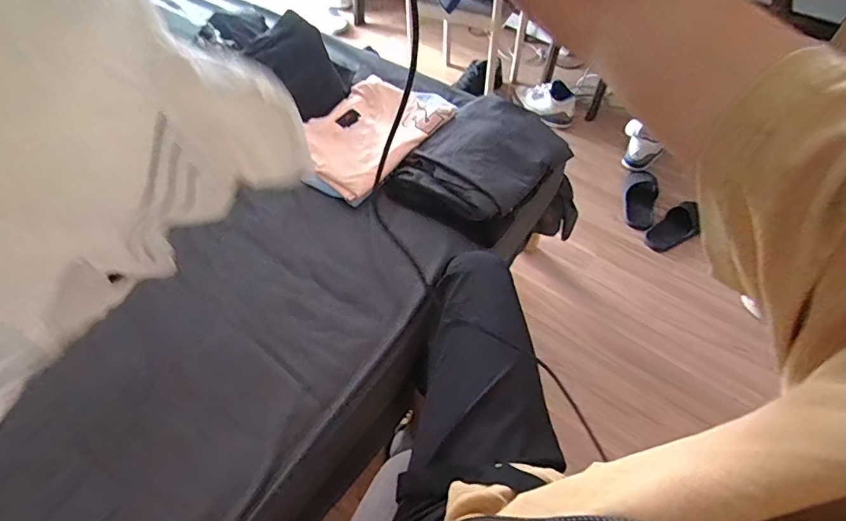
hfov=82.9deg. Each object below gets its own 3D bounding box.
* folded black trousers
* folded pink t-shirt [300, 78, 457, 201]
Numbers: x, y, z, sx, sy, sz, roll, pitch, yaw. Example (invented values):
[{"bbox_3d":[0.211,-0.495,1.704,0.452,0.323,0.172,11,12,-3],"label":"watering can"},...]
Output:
[{"bbox_3d":[0.128,-0.217,1.020,0.264,0.077,0.337,33,60,23],"label":"folded black trousers"},{"bbox_3d":[-0.126,-0.300,1.099,0.267,0.053,0.341,34,60,23],"label":"folded pink t-shirt"}]

